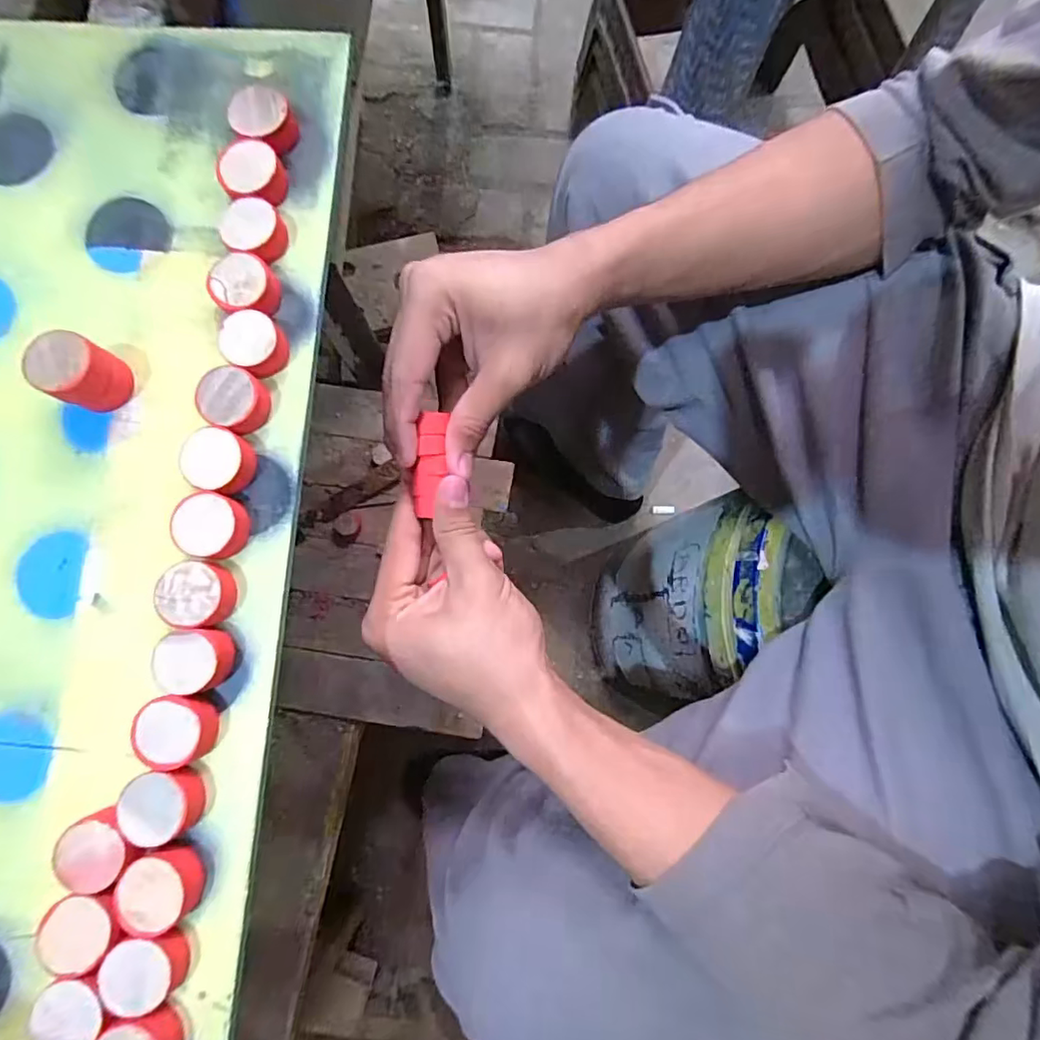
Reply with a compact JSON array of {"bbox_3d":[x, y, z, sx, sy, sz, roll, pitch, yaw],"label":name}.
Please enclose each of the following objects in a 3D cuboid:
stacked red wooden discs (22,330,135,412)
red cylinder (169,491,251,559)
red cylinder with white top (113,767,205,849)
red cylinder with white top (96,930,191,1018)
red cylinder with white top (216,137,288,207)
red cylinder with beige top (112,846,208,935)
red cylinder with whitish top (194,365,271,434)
[{"bbox_3d":[-0.153,-0.051,0.196,0.023,0.020,0.022,0,79,0],"label":"stacked red wooden discs"},{"bbox_3d":[-0.104,0.002,0.192,0.026,0.008,0.022,4,79,1],"label":"red cylinder"},{"bbox_3d":[-0.114,0.090,0.180,0.022,0.012,0.021,-8,79,-2],"label":"red cylinder with white top"},{"bbox_3d":[-0.114,0.137,0.173,0.024,0.009,0.020,-33,80,-6],"label":"red cylinder with white top"},{"bbox_3d":[-0.100,-0.129,0.210,0.022,0.007,0.023,0,79,0],"label":"red cylinder with white top"},{"bbox_3d":[-0.113,0.115,0.176,0.024,0.011,0.021,-32,80,-6],"label":"red cylinder with beige top"},{"bbox_3d":[-0.101,-0.042,0.198,0.023,0.008,0.021,0,79,0],"label":"red cylinder with whitish top"}]

